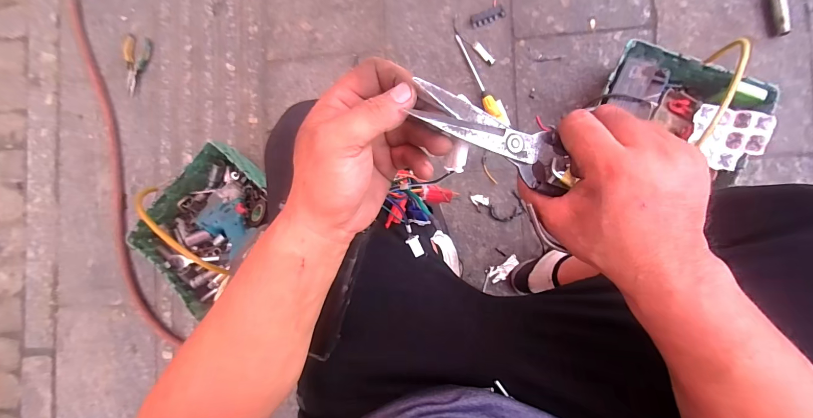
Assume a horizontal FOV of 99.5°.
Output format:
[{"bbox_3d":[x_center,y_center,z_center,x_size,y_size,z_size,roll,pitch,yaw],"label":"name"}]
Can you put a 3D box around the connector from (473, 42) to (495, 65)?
[{"bbox_3d":[0.179,-0.361,0.800,0.019,0.009,0.068,-37,83,4],"label":"connector"}]

